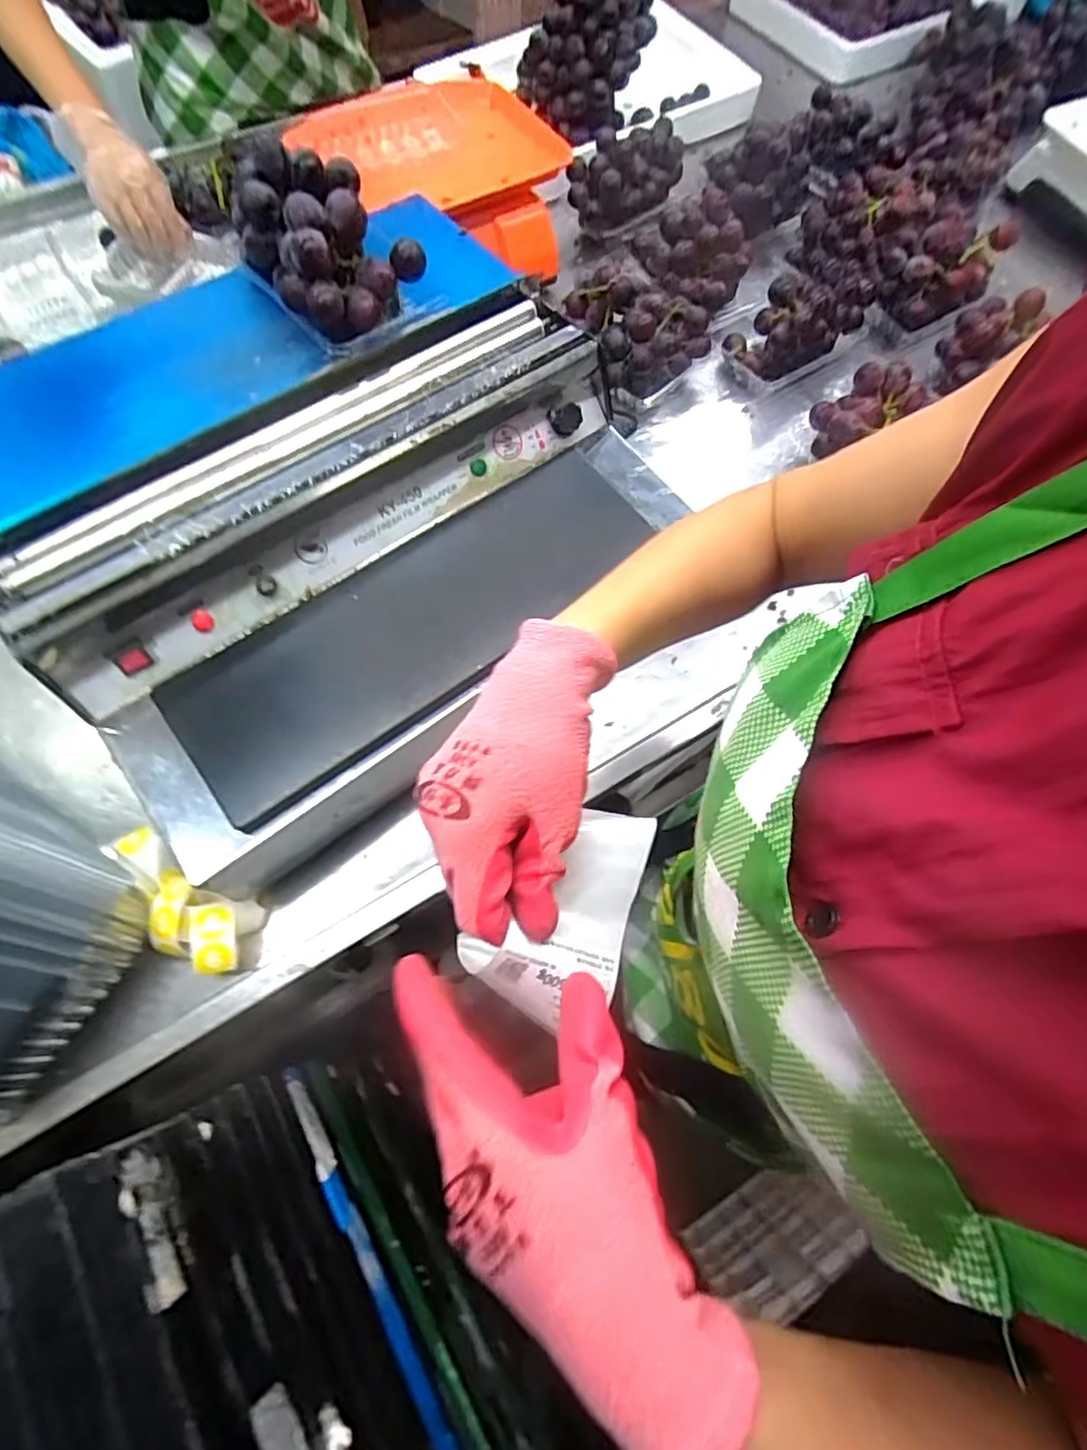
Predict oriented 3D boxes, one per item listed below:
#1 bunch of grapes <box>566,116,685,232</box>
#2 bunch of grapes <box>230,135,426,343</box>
[{"bbox_3d":[0.104,-0.690,0.791,0.094,0.067,0.164,28,69,10],"label":"bunch of grapes"},{"bbox_3d":[-0.171,-0.376,0.495,0.137,0.085,0.111,41,72,15],"label":"bunch of grapes"}]

